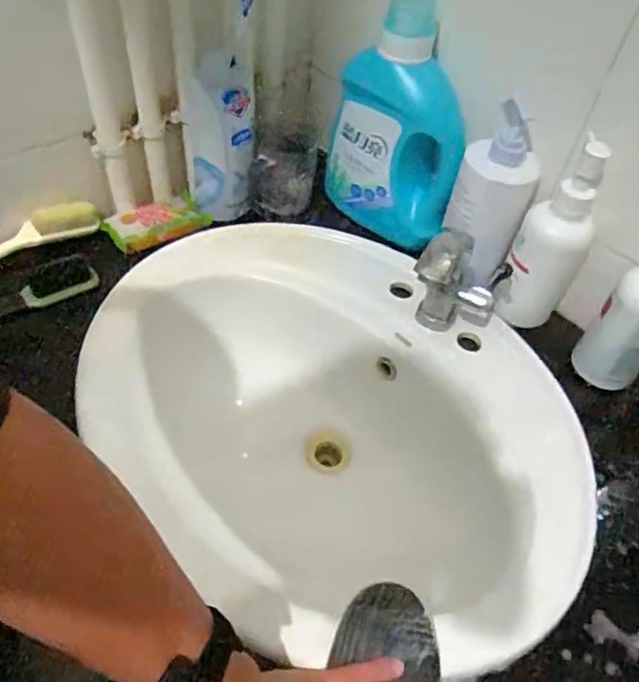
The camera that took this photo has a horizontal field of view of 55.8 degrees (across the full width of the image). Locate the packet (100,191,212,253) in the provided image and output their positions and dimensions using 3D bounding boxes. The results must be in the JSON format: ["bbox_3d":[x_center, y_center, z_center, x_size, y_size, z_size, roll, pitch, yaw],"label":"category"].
[{"bbox_3d":[-0.201,-0.147,0.748,0.120,0.017,0.062,-28,58,-27],"label":"packet"}]

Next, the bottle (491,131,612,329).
[{"bbox_3d":[0.241,-0.099,0.632,0.075,0.208,0.066,29,53,17],"label":"bottle"}]

